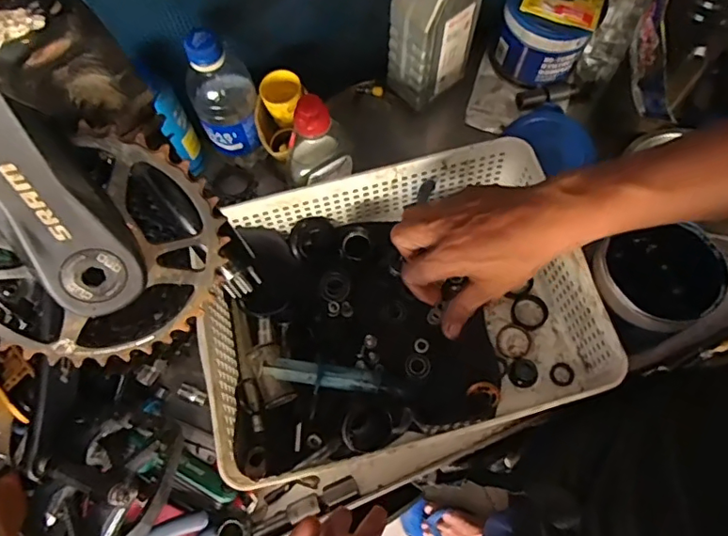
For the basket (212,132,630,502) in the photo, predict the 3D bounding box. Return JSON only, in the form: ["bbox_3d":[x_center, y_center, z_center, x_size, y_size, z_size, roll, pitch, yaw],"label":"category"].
[{"bbox_3d":[0.022,0.035,0.492,0.327,0.092,0.254,-17,69,-5],"label":"basket"}]

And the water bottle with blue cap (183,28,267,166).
[{"bbox_3d":[-0.136,-0.166,0.537,0.058,0.165,0.061,-7,68,-1],"label":"water bottle with blue cap"}]

